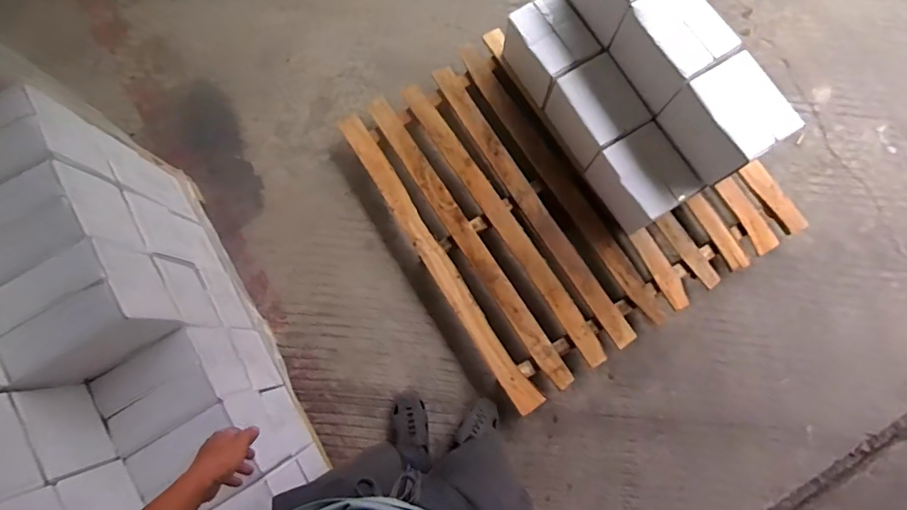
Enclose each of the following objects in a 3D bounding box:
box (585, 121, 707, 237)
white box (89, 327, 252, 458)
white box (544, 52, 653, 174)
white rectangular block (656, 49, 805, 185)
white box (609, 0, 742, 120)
[{"bbox_3d":[0.513,-0.208,1.358,0.176,0.175,0.236,-33,81,-6],"label":"box"},{"bbox_3d":[-0.616,0.294,1.093,0.234,0.176,0.170,-30,81,-6],"label":"white box"},{"bbox_3d":[0.395,-0.405,1.403,0.162,0.185,0.232,-30,81,-6],"label":"white box"},{"bbox_3d":[0.670,-0.329,1.214,0.184,0.165,0.241,-33,81,-6],"label":"white rectangular block"},{"bbox_3d":[0.551,-0.530,1.260,0.185,0.157,0.234,-32,81,-6],"label":"white box"}]

